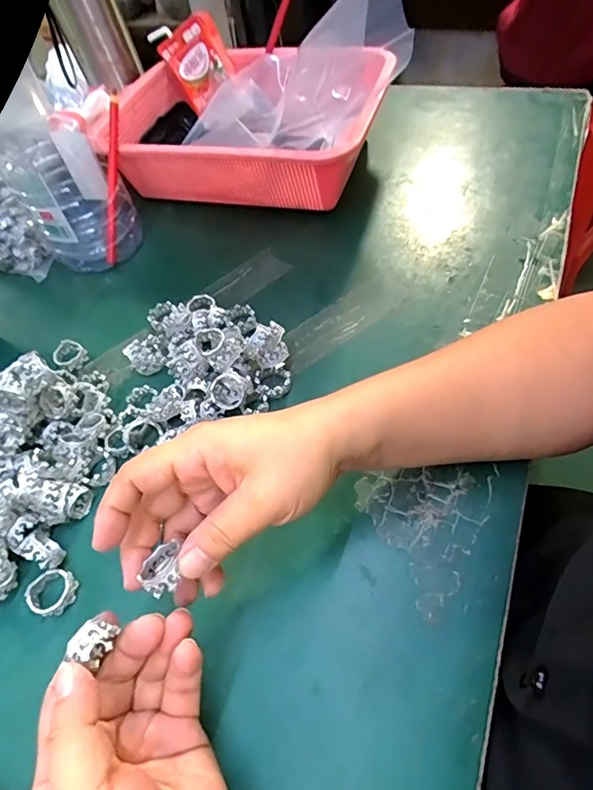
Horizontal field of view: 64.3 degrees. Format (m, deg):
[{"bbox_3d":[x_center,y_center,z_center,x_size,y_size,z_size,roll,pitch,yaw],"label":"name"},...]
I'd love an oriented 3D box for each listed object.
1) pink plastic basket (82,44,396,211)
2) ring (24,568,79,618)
[{"bbox_3d":[-0.066,-0.292,0.531,0.325,0.102,0.195,8,57,15],"label":"pink plastic basket"},{"bbox_3d":[-0.158,0.127,0.306,0.028,0.014,0.028,-4,54,6],"label":"ring"}]

